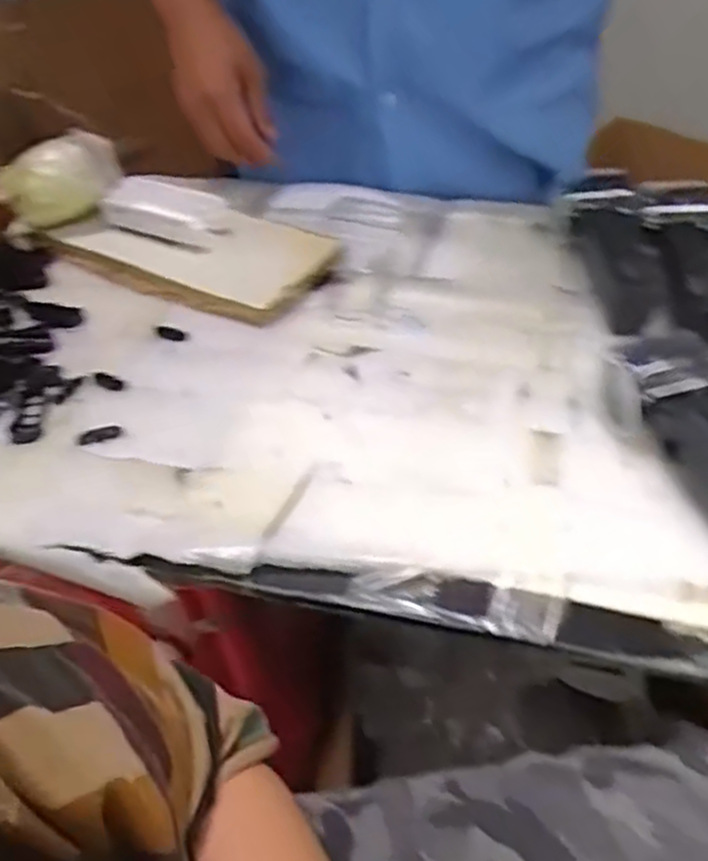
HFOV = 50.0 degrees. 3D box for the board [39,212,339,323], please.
[{"bbox_3d":[-0.135,-0.157,0.637,0.234,0.021,0.112,25,52,26],"label":"board"}]

